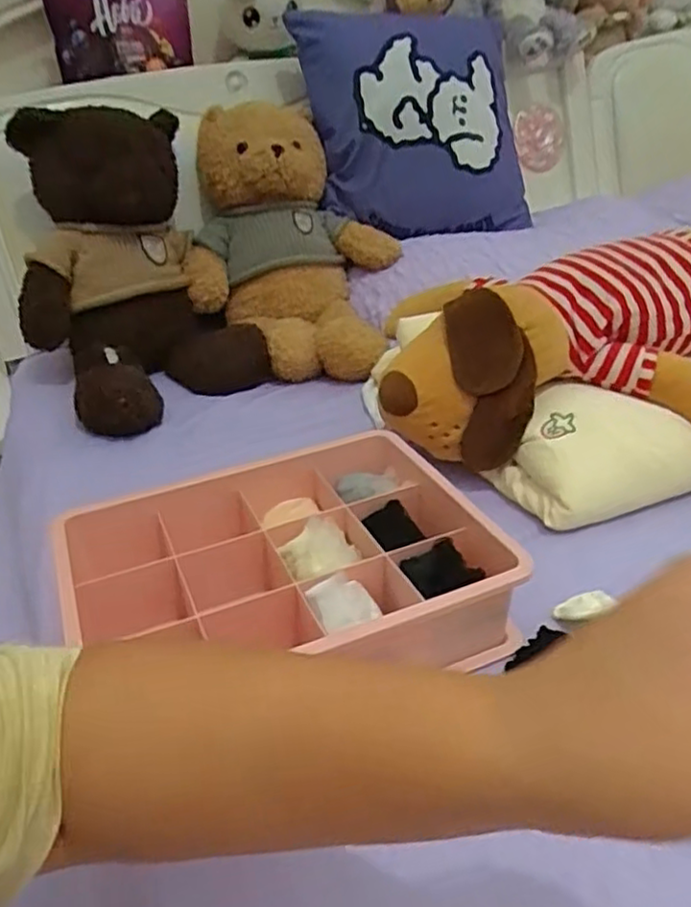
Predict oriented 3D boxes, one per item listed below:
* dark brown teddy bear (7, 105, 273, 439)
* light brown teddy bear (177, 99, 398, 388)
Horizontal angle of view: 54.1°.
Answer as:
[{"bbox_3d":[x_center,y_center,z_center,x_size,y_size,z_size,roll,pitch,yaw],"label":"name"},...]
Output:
[{"bbox_3d":[-0.265,-0.227,0.820,0.253,0.299,0.312,-19,34,-21],"label":"dark brown teddy bear"},{"bbox_3d":[-0.074,-0.281,0.896,0.277,0.275,0.269,-4,32,1],"label":"light brown teddy bear"}]

